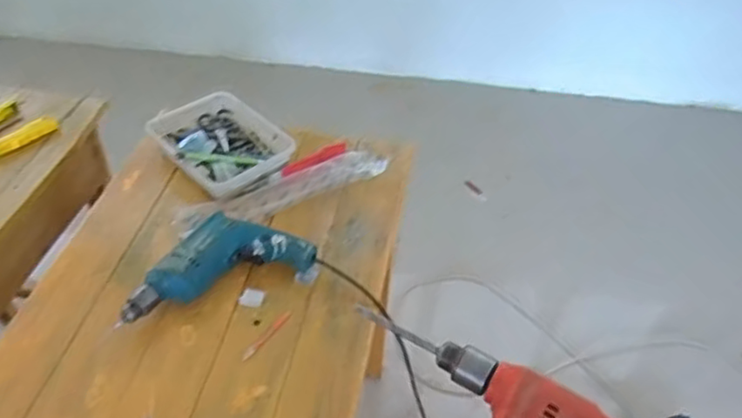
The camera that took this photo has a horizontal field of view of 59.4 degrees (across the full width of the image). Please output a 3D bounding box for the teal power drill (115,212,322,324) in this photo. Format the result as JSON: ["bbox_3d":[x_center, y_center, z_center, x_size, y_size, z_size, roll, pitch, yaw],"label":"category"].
[{"bbox_3d":[-0.223,0.067,0.911,0.264,0.058,0.129,-19,48,-20],"label":"teal power drill"}]

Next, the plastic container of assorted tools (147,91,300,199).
[{"bbox_3d":[-0.250,-0.114,1.096,0.174,0.041,0.215,-34,55,-31],"label":"plastic container of assorted tools"}]

